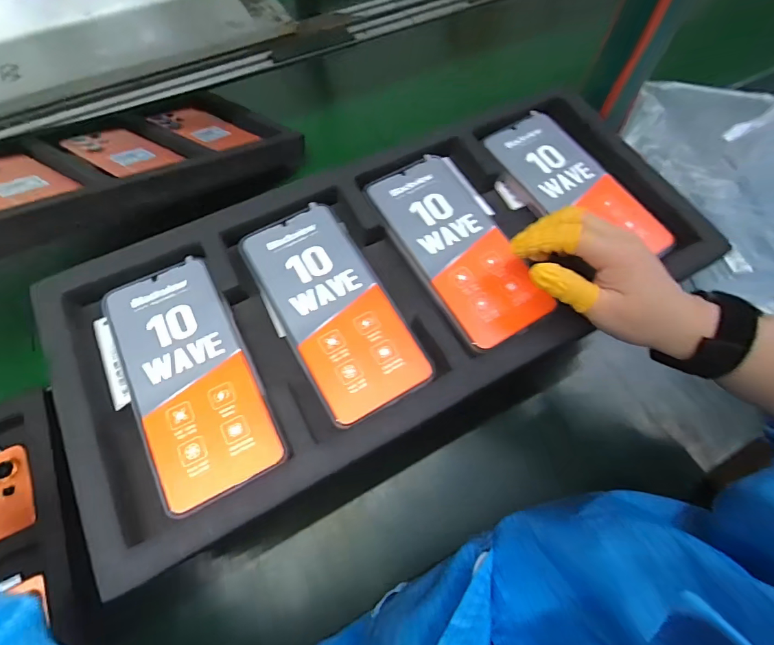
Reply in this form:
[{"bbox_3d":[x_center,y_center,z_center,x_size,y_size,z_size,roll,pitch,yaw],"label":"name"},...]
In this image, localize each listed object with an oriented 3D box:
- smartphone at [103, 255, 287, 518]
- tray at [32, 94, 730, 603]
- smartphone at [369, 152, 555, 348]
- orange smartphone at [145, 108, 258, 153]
[{"bbox_3d":[-0.135,0.034,0.281,0.077,0.014,0.169,-25,66,-13],"label":"smartphone"},{"bbox_3d":[0.014,-0.039,0.313,0.490,0.036,0.213,-25,66,-14],"label":"tray"},{"bbox_3d":[0.056,-0.061,0.326,0.076,0.010,0.166,-25,71,-13],"label":"smartphone"},{"bbox_3d":[-0.247,-0.261,0.551,0.150,0.005,0.063,29,54,20],"label":"orange smartphone"}]

